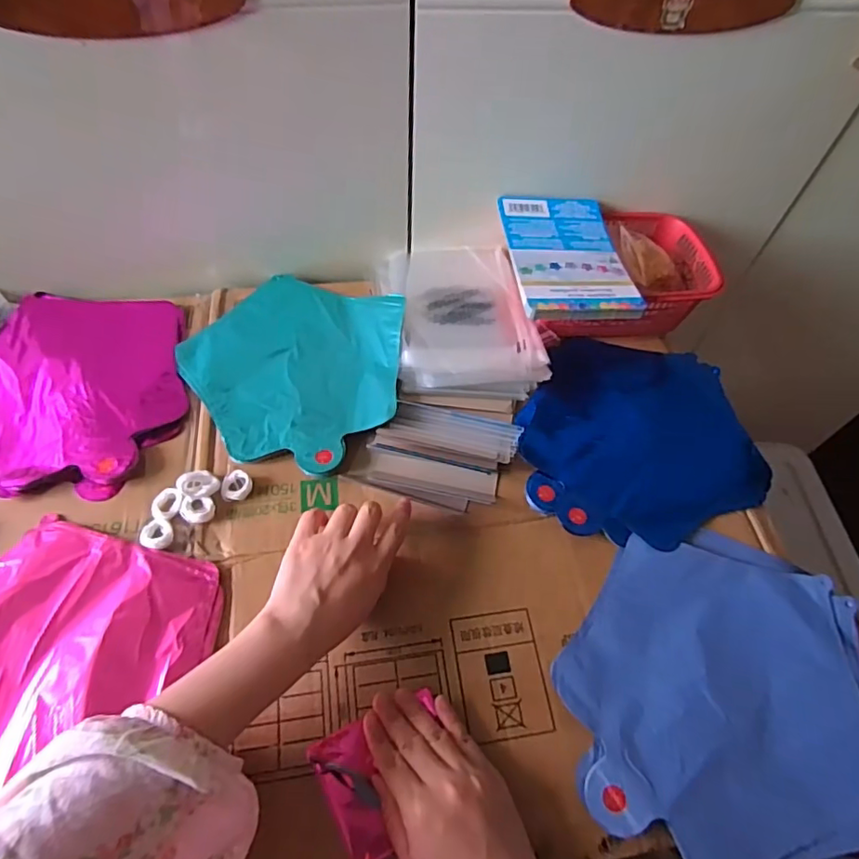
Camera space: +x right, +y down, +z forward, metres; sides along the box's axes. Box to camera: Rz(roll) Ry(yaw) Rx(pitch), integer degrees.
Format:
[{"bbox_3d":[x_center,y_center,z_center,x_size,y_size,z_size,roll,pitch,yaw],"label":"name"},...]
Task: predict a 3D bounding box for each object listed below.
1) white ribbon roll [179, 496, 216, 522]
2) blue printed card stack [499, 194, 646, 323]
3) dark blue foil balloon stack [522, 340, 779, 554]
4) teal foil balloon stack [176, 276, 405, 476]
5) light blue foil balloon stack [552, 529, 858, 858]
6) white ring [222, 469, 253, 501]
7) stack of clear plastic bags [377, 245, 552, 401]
[{"bbox_3d":[-0.198,0.068,0.474,0.028,0.008,0.021,1,58,-3],"label":"white ribbon roll"},{"bbox_3d":[0.139,-0.183,0.565,0.115,0.015,0.185,-1,58,-4],"label":"blue printed card stack"},{"bbox_3d":[0.203,0.001,0.548,0.227,0.014,0.231,0,58,-3],"label":"dark blue foil balloon stack"},{"bbox_3d":[-0.132,-0.071,0.565,0.226,0.026,0.217,32,61,16],"label":"teal foil balloon stack"},{"bbox_3d":[0.225,0.197,0.425,0.245,0.019,0.223,-7,58,-7],"label":"light blue foil balloon stack"},{"bbox_3d":[-0.171,0.048,0.491,0.025,0.011,0.030,-7,58,-8],"label":"white ring"},{"bbox_3d":[0.032,-0.126,0.610,0.150,0.029,0.217,-7,58,-8],"label":"stack of clear plastic bags"}]

